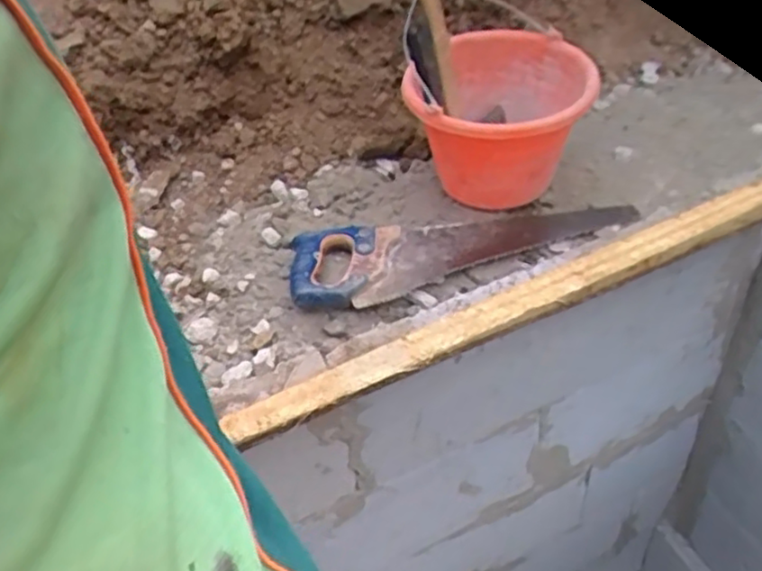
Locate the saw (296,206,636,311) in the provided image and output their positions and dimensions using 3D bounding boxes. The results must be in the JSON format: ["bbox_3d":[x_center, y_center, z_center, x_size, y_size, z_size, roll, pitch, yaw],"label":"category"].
[{"bbox_3d":[0.110,-0.064,0.895,0.462,0.045,0.126,-16,44,-10],"label":"saw"}]

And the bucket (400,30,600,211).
[{"bbox_3d":[0.166,-0.242,0.981,0.239,0.178,0.293,12,46,19],"label":"bucket"}]

